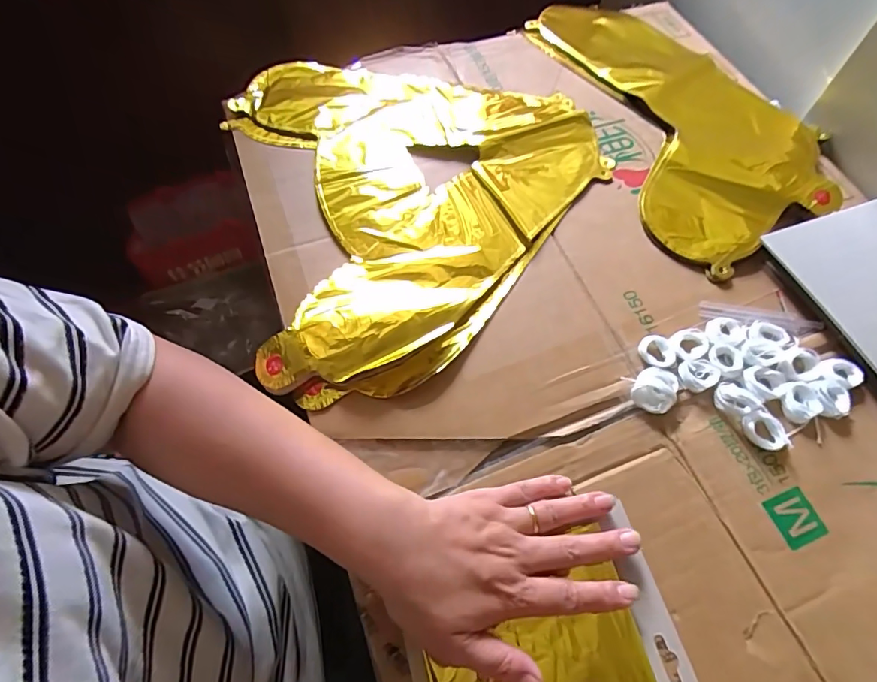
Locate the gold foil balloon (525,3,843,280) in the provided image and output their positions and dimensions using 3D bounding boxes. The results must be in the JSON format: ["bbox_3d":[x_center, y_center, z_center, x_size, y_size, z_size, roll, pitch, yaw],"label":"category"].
[{"bbox_3d":[0.263,-0.262,0.540,0.232,0.012,0.411,-16,63,-10],"label":"gold foil balloon"}]

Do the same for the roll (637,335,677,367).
[{"bbox_3d":[0.174,0.009,0.396,0.026,0.010,0.029,0,62,-2],"label":"roll"}]

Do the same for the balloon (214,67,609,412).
[{"bbox_3d":[-0.008,-0.153,0.474,0.340,0.017,0.389,-14,63,-9],"label":"balloon"}]

